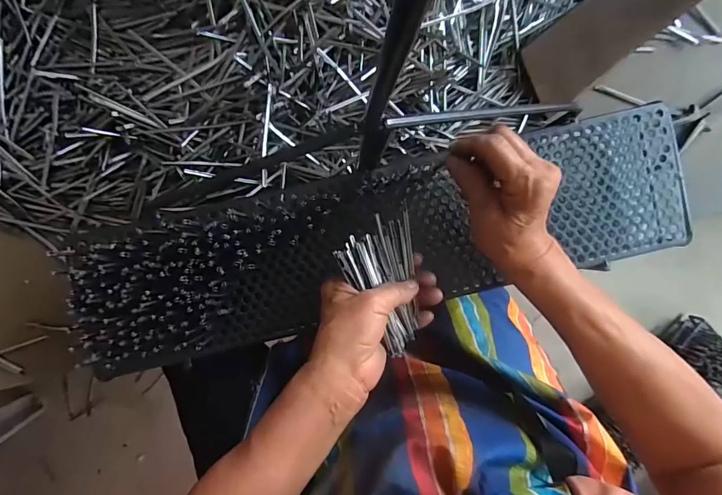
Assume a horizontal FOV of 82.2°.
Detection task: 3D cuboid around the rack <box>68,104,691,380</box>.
[{"bbox_3d":[0.035,-0.005,0.399,0.578,0.050,0.139,-12,100,-4],"label":"rack"}]

